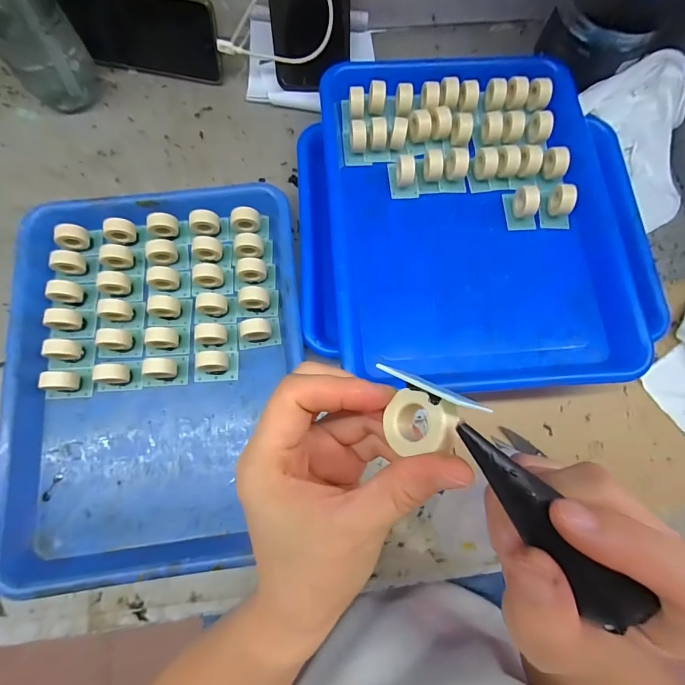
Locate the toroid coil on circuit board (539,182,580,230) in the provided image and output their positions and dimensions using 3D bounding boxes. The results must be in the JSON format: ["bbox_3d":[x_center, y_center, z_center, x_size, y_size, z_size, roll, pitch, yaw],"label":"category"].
[{"bbox_3d":[0.202,-0.129,0.354,0.025,0.029,0.039,6,75,0],"label":"toroid coil on circuit board"}]

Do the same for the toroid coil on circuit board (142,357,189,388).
[{"bbox_3d":[-0.159,0.024,0.335,0.039,0.026,0.024,-4,76,-3],"label":"toroid coil on circuit board"}]

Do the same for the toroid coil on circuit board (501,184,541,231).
[{"bbox_3d":[0.170,-0.129,0.353,0.025,0.032,0.037,-2,76,-2],"label":"toroid coil on circuit board"}]

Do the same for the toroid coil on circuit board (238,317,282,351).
[{"bbox_3d":[-0.077,-0.010,0.348,0.038,0.023,0.027,-10,76,-4],"label":"toroid coil on circuit board"}]

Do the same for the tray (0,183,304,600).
[{"bbox_3d":[-0.156,0.017,0.336,0.240,0.031,0.326,-6,76,-3],"label":"tray"}]

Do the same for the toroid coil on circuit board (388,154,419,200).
[{"bbox_3d":[0.060,-0.161,0.359,0.027,0.027,0.037,-4,76,-3],"label":"toroid coil on circuit board"}]

